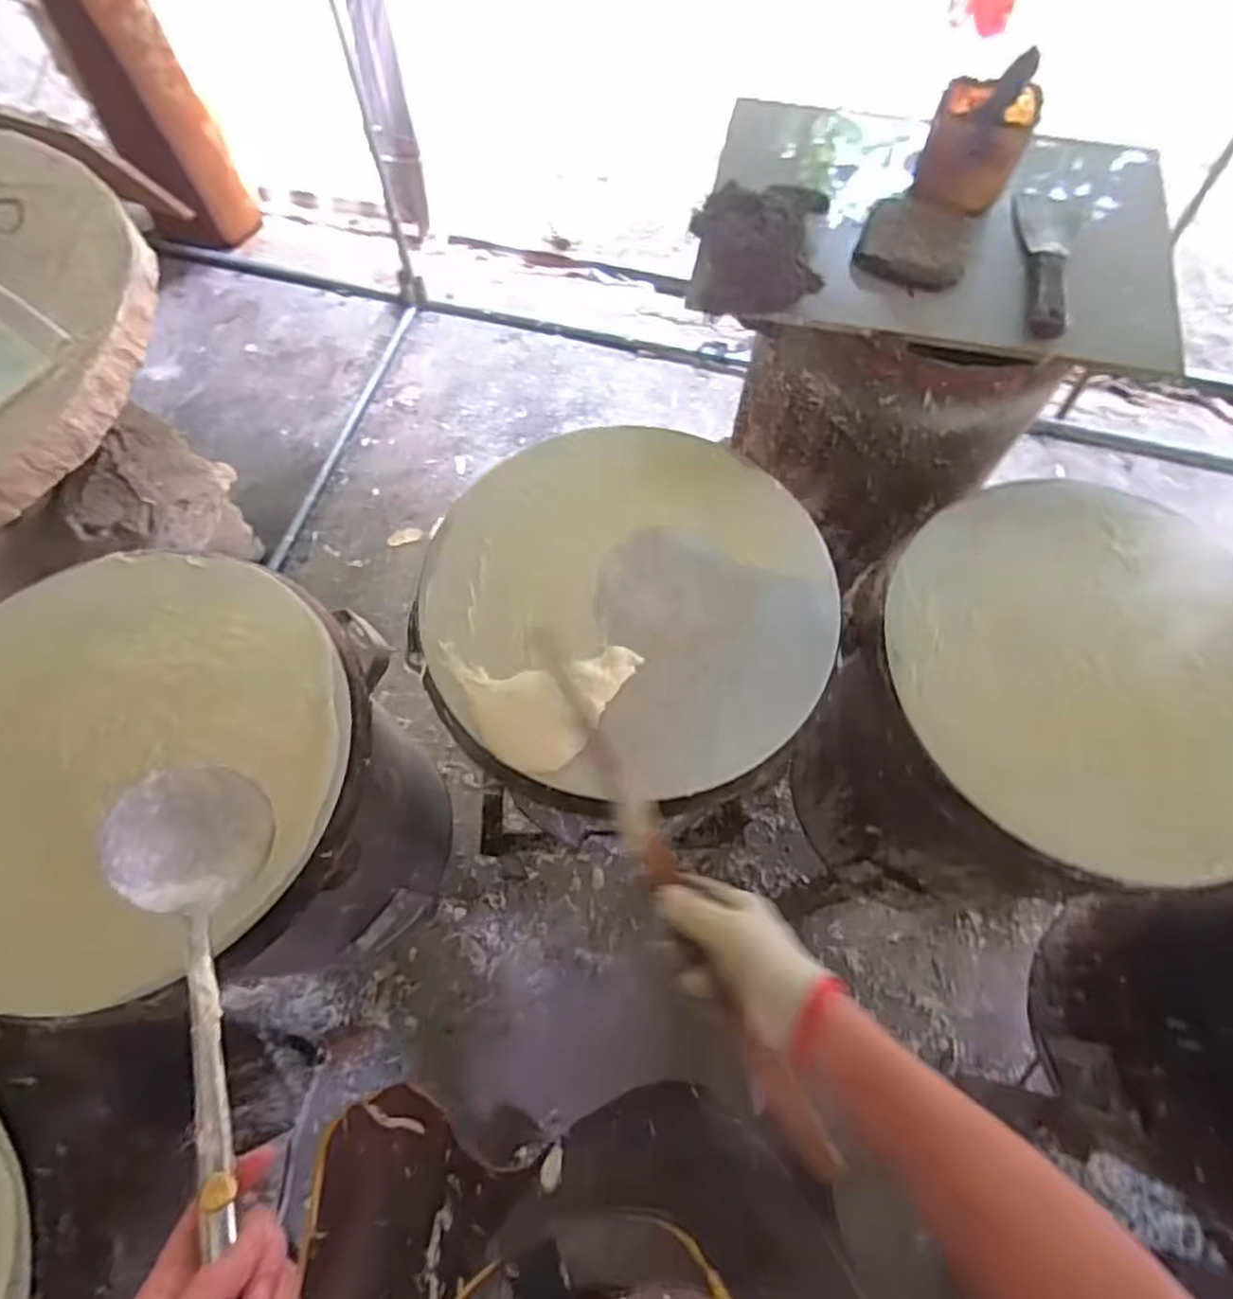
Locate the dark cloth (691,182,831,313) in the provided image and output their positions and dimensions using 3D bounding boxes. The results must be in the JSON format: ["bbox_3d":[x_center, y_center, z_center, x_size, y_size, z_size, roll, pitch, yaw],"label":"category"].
[{"bbox_3d":[0.144,-0.416,0.728,0.128,0.053,0.151,8,67,3],"label":"dark cloth"}]

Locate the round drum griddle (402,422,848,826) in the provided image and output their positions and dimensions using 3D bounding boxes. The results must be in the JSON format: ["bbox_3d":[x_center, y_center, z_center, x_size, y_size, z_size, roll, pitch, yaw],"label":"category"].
[{"bbox_3d":[0.011,-0.046,0.676,0.374,0.039,0.382,0,67,0],"label":"round drum griddle"}]

